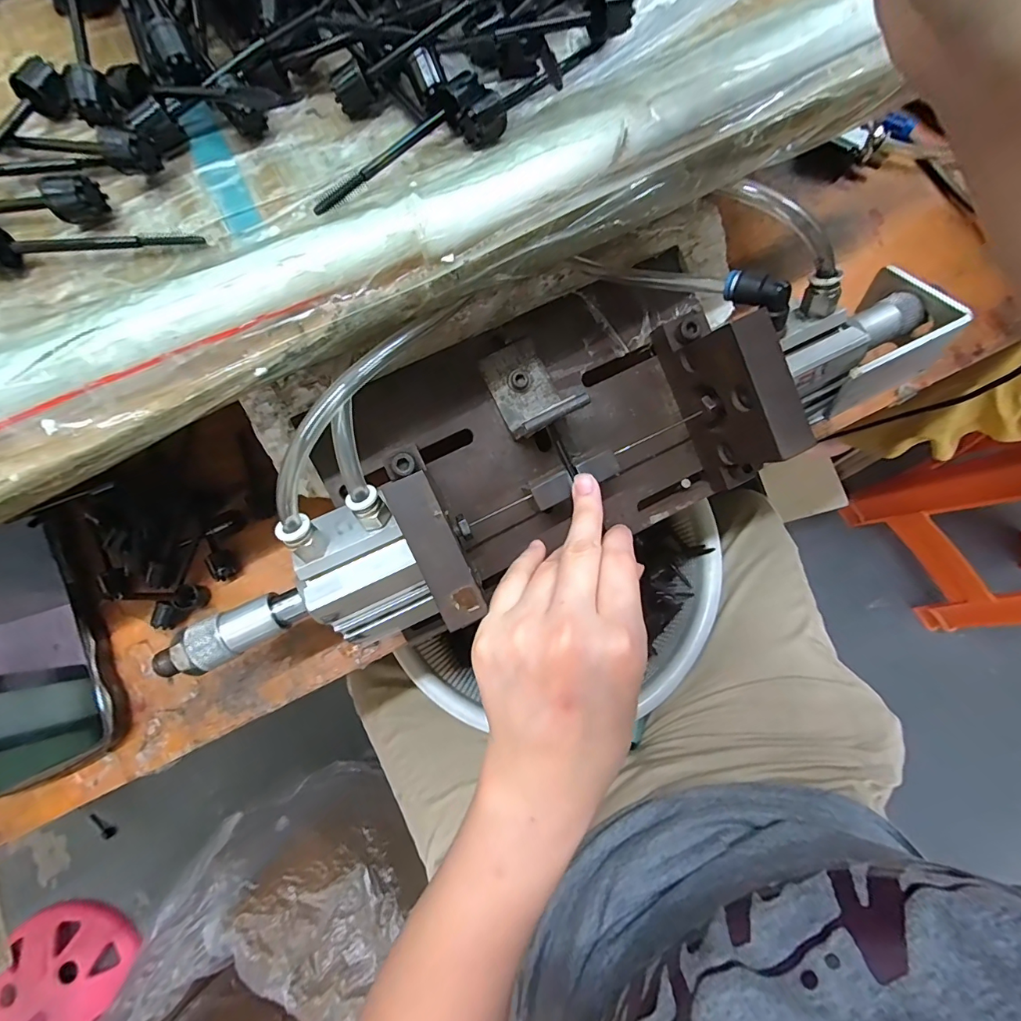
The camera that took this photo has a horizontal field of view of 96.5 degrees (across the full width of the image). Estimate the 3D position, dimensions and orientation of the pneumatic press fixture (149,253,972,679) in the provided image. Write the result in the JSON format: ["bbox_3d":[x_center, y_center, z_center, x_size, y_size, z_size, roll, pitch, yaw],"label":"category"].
[{"bbox_3d":[0.026,-0.045,0.251,0.430,0.097,0.136,-24,79,-6],"label":"pneumatic press fixture"}]

